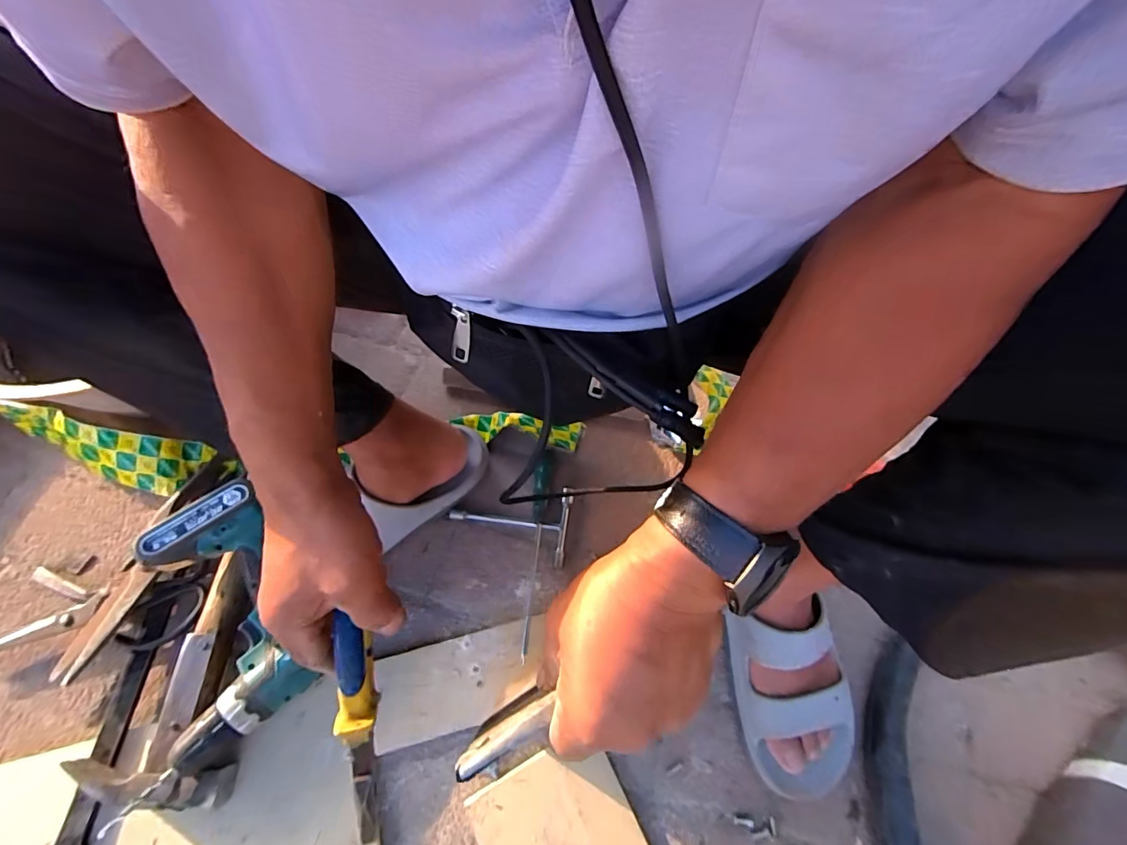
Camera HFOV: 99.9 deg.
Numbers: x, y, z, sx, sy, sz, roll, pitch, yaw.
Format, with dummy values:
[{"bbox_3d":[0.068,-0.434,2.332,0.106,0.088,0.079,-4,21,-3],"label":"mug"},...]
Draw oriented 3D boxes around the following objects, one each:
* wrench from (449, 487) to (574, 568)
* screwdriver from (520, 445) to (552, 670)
[{"bbox_3d":[-0.064,0.114,0.572,0.142,0.009,0.095,9,62,2],"label":"wrench"},{"bbox_3d":[-0.035,0.140,0.546,0.019,0.024,0.238,7,62,1],"label":"screwdriver"}]

